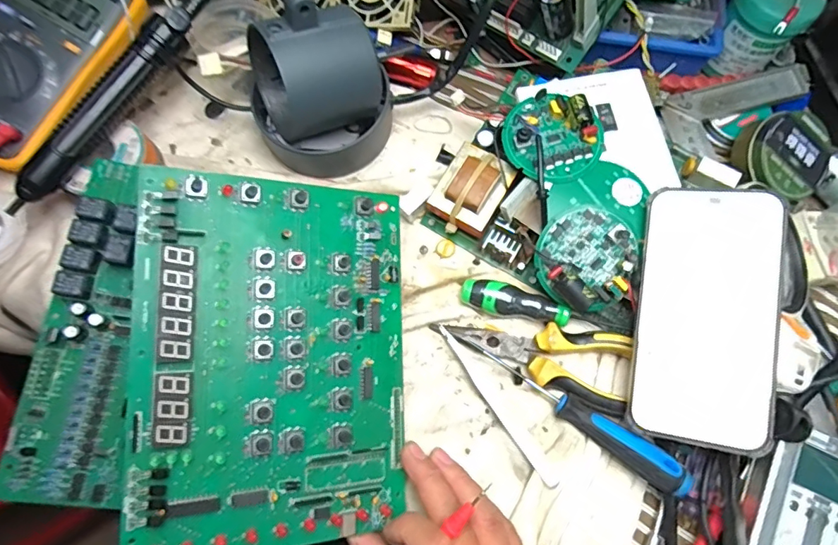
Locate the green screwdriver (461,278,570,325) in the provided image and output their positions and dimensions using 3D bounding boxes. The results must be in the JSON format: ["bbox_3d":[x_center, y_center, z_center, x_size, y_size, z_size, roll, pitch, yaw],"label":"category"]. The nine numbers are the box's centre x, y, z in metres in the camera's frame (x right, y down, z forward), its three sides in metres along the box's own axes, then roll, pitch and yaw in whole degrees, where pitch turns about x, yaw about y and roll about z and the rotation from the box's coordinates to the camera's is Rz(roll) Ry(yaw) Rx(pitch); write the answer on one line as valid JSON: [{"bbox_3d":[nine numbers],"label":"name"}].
[{"bbox_3d":[0.070,0.019,0.363,0.076,0.021,0.024,13,74,3],"label":"green screwdriver"}]

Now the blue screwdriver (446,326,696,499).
[{"bbox_3d":[0.095,0.090,0.337,0.183,0.018,0.022,32,76,8],"label":"blue screwdriver"}]

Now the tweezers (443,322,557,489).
[{"bbox_3d":[0.052,0.091,0.347,0.008,0.010,0.127,-34,77,-10],"label":"tweezers"}]

